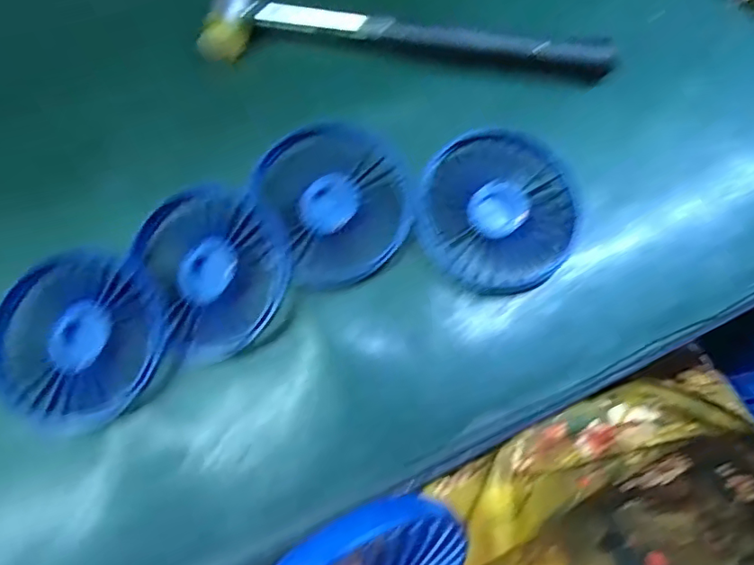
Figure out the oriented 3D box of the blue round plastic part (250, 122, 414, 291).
[{"bbox_3d":[-0.022,-0.046,0.299,0.074,0.014,0.087,-27,75,-7],"label":"blue round plastic part"}]

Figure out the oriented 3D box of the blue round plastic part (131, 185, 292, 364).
[{"bbox_3d":[-0.085,-0.009,0.289,0.073,0.015,0.089,-26,75,-7],"label":"blue round plastic part"}]

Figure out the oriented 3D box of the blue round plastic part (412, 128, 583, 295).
[{"bbox_3d":[0.066,-0.039,0.298,0.085,0.014,0.086,0,73,0],"label":"blue round plastic part"}]

